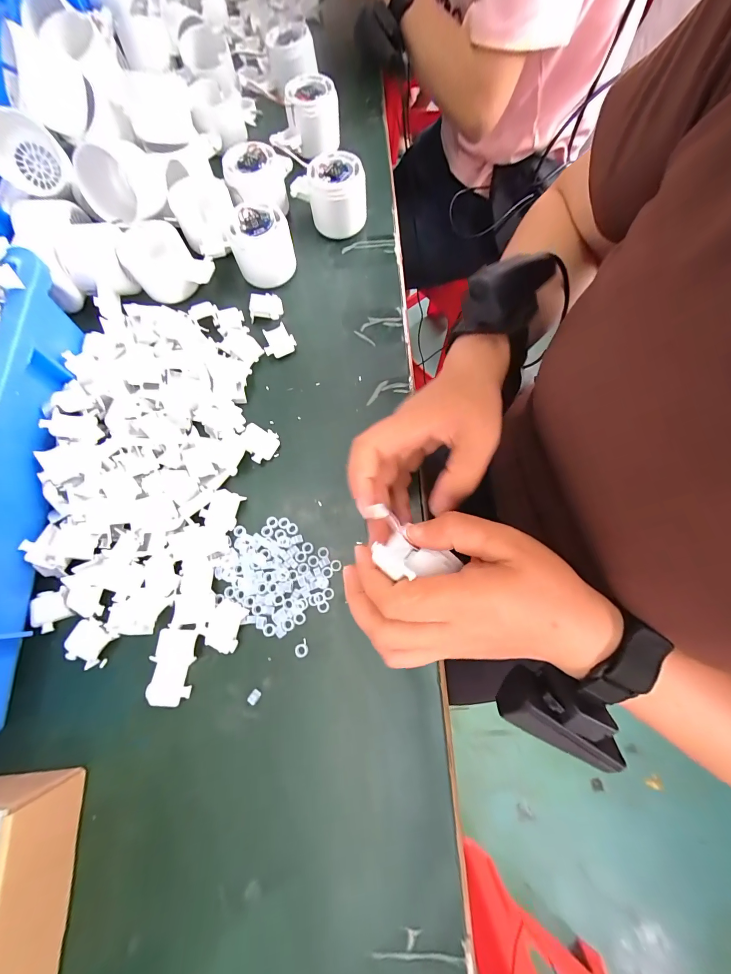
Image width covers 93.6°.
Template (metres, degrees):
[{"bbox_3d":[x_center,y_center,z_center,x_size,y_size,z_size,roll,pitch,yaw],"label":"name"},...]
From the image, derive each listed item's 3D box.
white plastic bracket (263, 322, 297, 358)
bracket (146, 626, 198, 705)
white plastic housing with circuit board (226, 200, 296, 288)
[{"bbox_3d":[-0.084,-0.141,0.330,0.029,0.011,0.029,-24,73,-6],"label":"white plastic bracket"},{"bbox_3d":[-0.139,0.129,0.248,0.028,0.007,0.049,4,72,2],"label":"bracket"},{"bbox_3d":[-0.104,-0.245,0.343,0.062,0.044,0.059,-4,75,-1],"label":"white plastic housing with circuit board"}]

